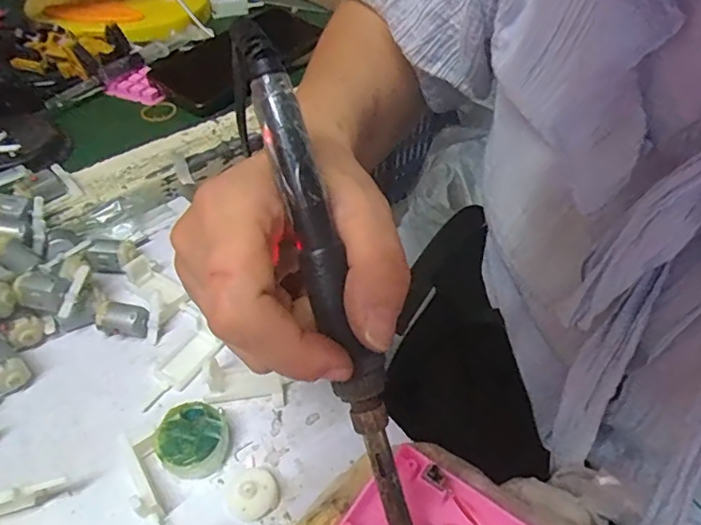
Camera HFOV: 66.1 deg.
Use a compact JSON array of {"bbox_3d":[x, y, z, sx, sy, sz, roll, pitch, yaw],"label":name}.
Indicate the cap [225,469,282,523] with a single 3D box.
[{"bbox_3d":[-0.045,0.106,0.248,0.023,0.009,0.022,1,45,-1],"label":"cap"}]

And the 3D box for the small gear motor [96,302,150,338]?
[{"bbox_3d":[-0.130,0.034,0.307,0.030,0.020,0.012,7,46,6],"label":"small gear motor"}]

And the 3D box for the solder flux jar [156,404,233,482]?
[{"bbox_3d":[-0.076,0.086,0.260,0.032,0.017,0.031,1,45,-1],"label":"solder flux jar"}]

